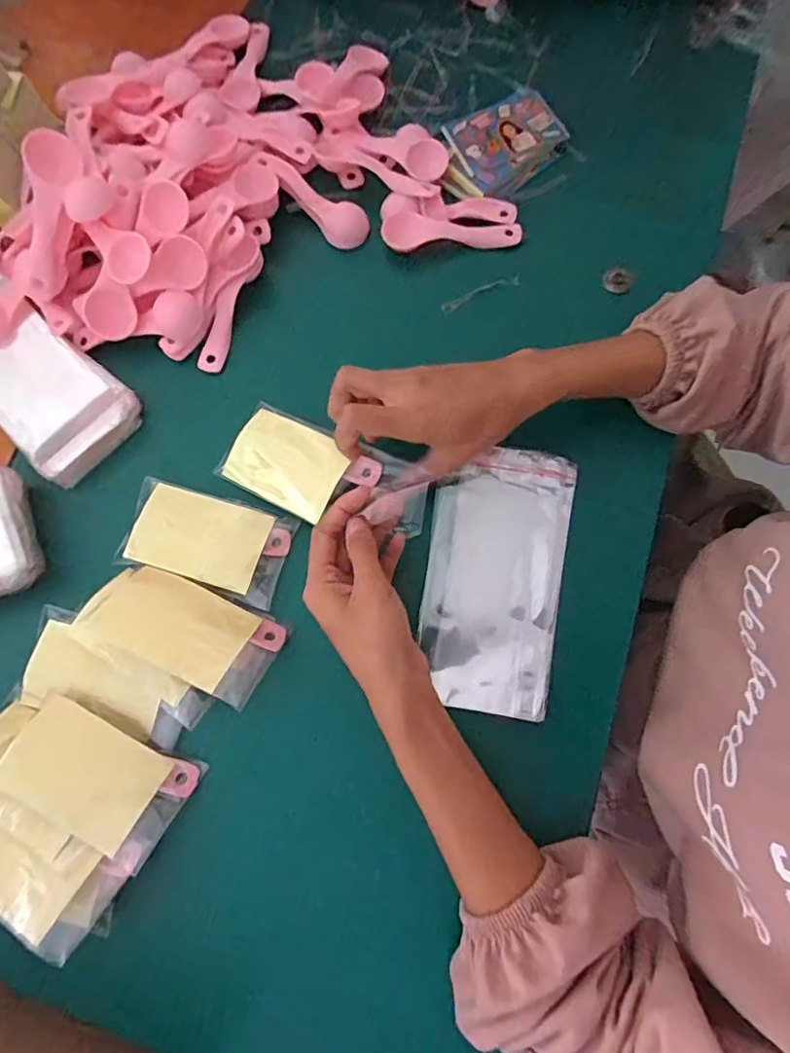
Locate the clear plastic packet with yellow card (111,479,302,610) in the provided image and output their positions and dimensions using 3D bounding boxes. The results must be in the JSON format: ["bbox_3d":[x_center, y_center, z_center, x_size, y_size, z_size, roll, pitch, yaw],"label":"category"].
[{"bbox_3d":[-0.137,0.010,0.395,0.115,0.013,0.065,16,76,5],"label":"clear plastic packet with yellow card"}]

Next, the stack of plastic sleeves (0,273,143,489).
[{"bbox_3d":[-0.291,-0.122,0.428,0.188,0.024,0.087,42,80,11],"label":"stack of plastic sleeves"}]

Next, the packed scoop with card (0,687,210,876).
[{"bbox_3d":[-0.192,0.160,0.350,0.113,0.013,0.065,32,67,4],"label":"packed scoop with card"}]

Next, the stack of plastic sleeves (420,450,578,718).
[{"bbox_3d":[0.070,0.033,0.377,0.094,0.020,0.179,9,75,4],"label":"stack of plastic sleeves"}]

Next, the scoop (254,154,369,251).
[{"bbox_3d":[-0.071,-0.279,0.461,0.112,0.014,0.034,37,78,-3],"label":"scoop"}]

